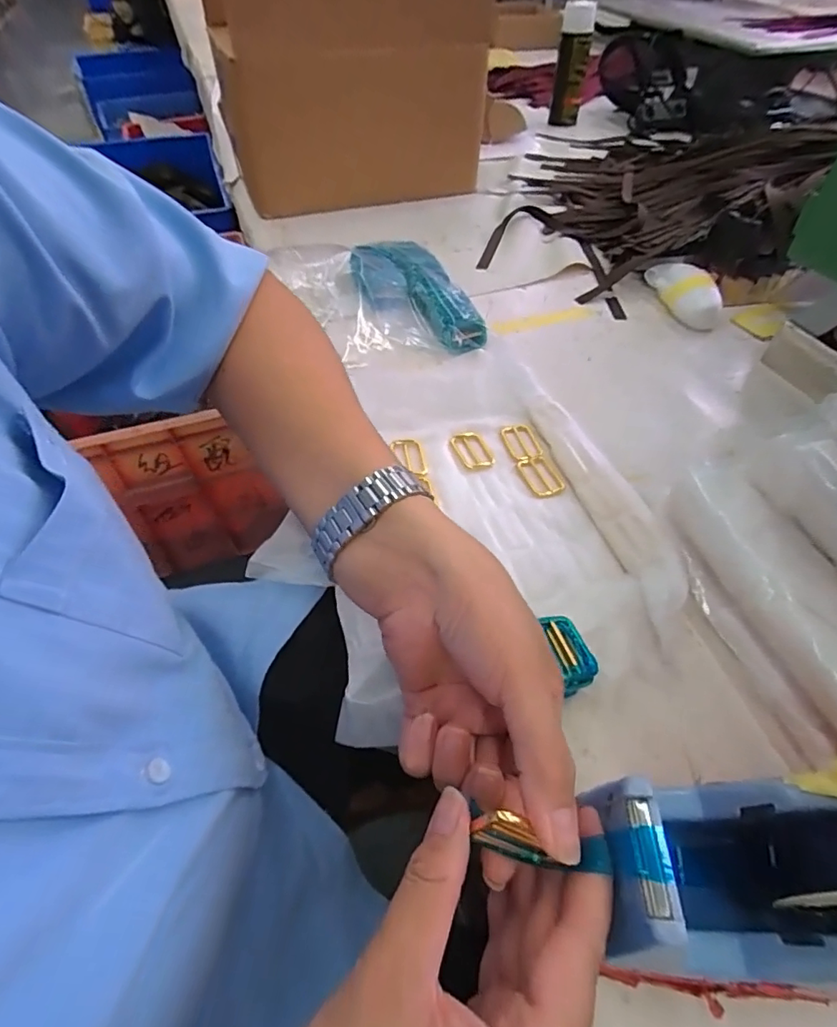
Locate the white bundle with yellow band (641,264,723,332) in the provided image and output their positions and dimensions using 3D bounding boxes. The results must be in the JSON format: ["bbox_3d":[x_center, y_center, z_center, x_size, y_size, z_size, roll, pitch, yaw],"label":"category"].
[{"bbox_3d":[0.327,-0.272,0.627,0.051,0.038,0.121,-8,51,-6],"label":"white bundle with yellow band"}]

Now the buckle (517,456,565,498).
[{"bbox_3d":[0.108,-0.034,0.456,0.030,0.004,0.049,-16,52,-13],"label":"buckle"}]

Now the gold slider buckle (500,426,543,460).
[{"bbox_3d":[0.098,-0.067,0.481,0.029,0.005,0.043,-15,52,-12],"label":"gold slider buckle"}]

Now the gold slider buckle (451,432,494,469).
[{"bbox_3d":[0.050,-0.057,0.472,0.029,0.007,0.045,-18,53,-14],"label":"gold slider buckle"}]

